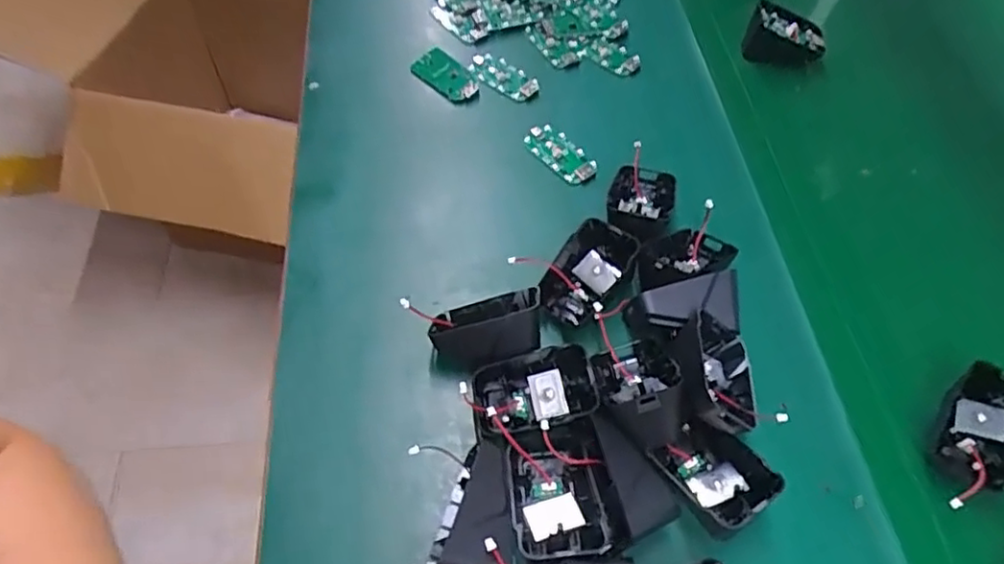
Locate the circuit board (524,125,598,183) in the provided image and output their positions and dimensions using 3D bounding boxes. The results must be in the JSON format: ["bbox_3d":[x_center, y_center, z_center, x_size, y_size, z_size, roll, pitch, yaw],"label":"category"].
[{"bbox_3d":[0.044,-0.100,0.506,0.030,0.010,0.063,-31,63,-20],"label":"circuit board"}]

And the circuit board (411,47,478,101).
[{"bbox_3d":[-0.046,-0.172,0.543,0.063,0.013,0.028,40,64,21],"label":"circuit board"}]

